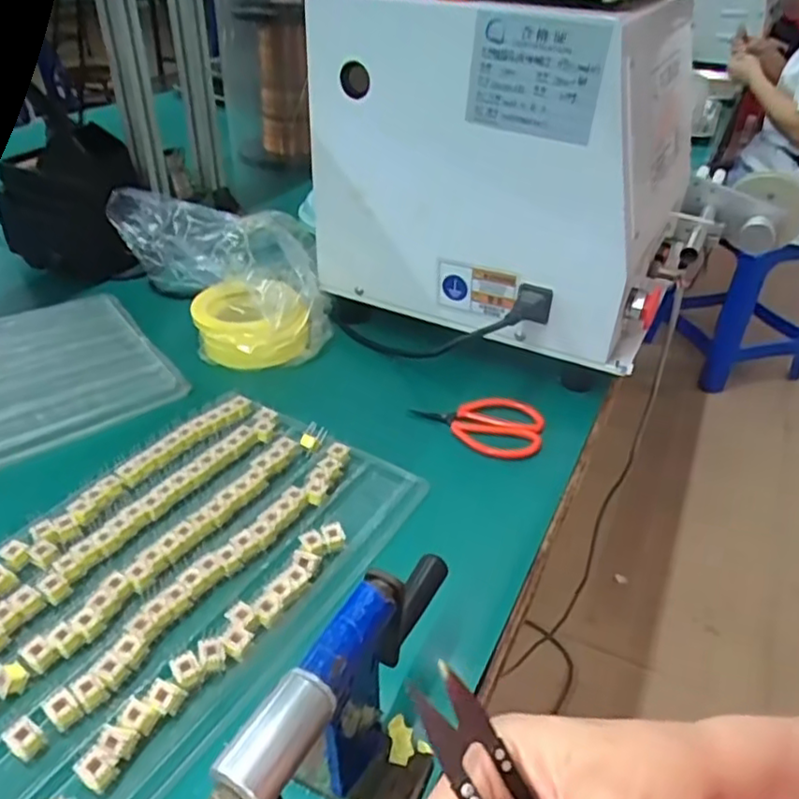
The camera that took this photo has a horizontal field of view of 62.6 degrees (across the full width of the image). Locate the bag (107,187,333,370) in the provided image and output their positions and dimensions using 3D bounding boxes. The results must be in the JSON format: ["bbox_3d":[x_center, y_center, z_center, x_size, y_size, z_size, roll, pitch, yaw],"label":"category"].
[{"bbox_3d":[-0.171,-0.143,0.692,0.155,0.094,0.253,-24,44,-32],"label":"bag"}]

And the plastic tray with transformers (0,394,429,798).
[{"bbox_3d":[-0.150,0.109,0.433,0.205,0.018,0.322,22,40,24],"label":"plastic tray with transformers"}]

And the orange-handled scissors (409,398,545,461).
[{"bbox_3d":[0.067,0.021,0.575,0.115,0.019,0.066,15,38,17],"label":"orange-handled scissors"}]

